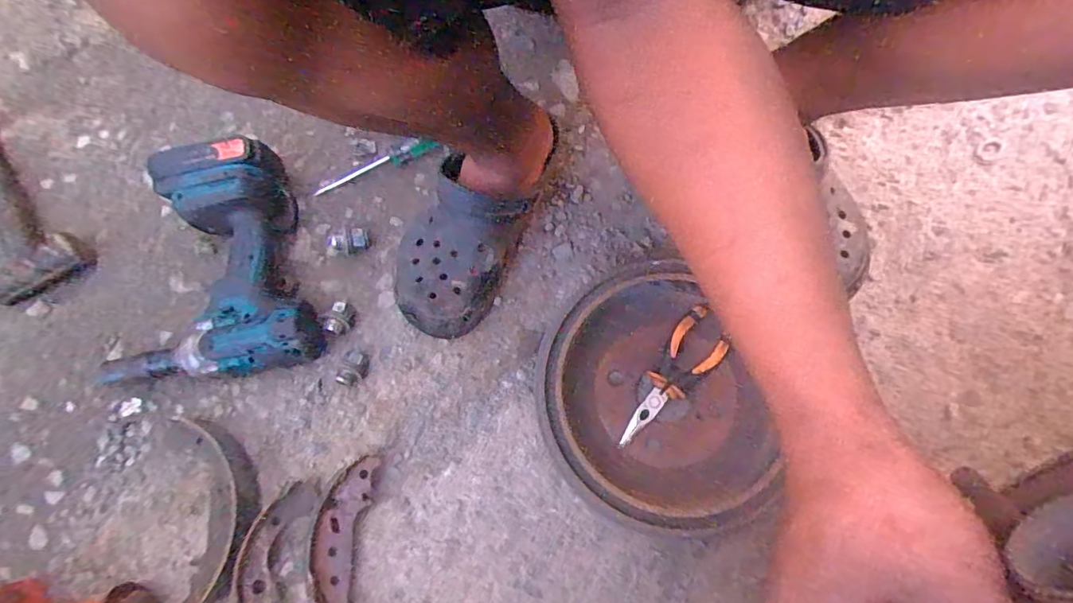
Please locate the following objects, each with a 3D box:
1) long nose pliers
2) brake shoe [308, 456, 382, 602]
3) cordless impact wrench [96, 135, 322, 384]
[{"bbox_3d":[0.122,0.072,0.498,0.049,0.012,0.145,43,79,12],"label":"long nose pliers"},{"bbox_3d":[-0.160,0.234,0.472,0.067,0.031,0.172,-16,77,-2],"label":"brake shoe"},{"bbox_3d":[-0.346,-0.030,0.519,0.213,0.098,0.230,-18,77,-2],"label":"cordless impact wrench"}]

